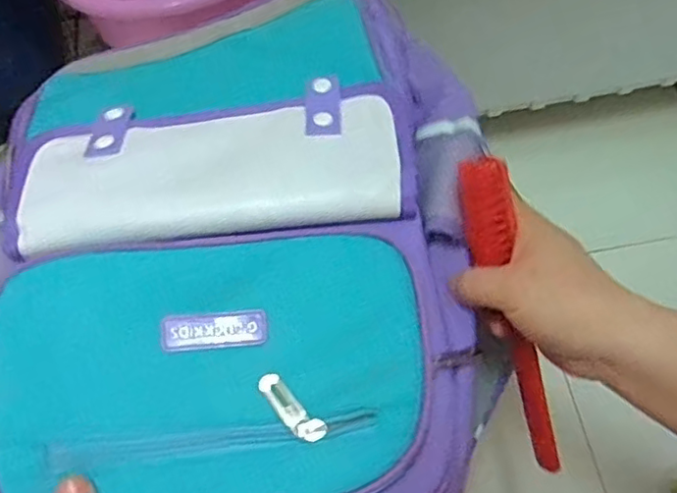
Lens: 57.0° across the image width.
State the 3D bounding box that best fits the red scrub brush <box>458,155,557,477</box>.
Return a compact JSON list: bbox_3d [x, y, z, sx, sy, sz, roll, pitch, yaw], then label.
[{"bbox_3d":[0.113,0.046,0.400,0.029,0.032,0.208,-18,100,-6],"label":"red scrub brush"}]

